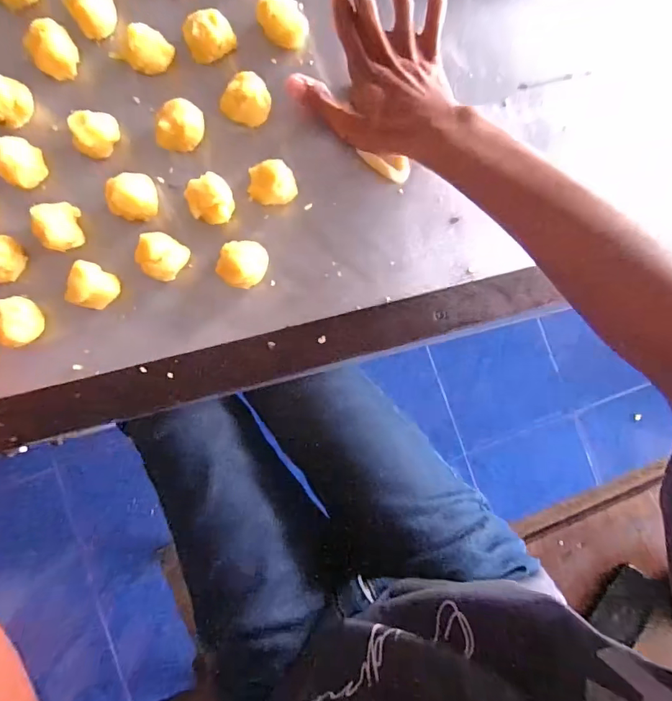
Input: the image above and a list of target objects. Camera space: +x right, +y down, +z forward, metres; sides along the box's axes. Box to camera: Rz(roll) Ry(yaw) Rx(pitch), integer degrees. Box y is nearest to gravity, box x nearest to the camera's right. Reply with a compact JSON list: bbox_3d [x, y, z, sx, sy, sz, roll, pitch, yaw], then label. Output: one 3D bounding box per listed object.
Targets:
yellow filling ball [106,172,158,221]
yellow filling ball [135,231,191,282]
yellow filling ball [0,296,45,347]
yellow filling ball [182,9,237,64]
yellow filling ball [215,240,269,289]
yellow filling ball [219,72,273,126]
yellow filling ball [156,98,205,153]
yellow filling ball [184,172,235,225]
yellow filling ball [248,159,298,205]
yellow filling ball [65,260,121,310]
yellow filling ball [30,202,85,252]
[{"bbox_3d":[-0.151,-0.116,0.325,0.031,0.030,0.032,0,87,-6],"label":"yellow filling ball"},{"bbox_3d":[-0.129,-0.069,0.324,0.032,0.025,0.031,0,87,-6],"label":"yellow filling ball"},{"bbox_3d":[-0.224,-0.020,0.311,0.028,0.025,0.033,39,84,-3],"label":"yellow filling ball"},{"bbox_3d":[-0.098,-0.244,0.343,0.036,0.024,0.030,-34,91,-7],"label":"yellow filling ball"},{"bbox_3d":[-0.070,-0.066,0.330,0.035,0.023,0.035,0,87,-6],"label":"yellow filling ball"},{"bbox_3d":[-0.068,-0.195,0.343,0.032,0.023,0.034,0,87,-6],"label":"yellow filling ball"},{"bbox_3d":[-0.117,-0.168,0.335,0.030,0.026,0.033,0,87,-6],"label":"yellow filling ball"},{"bbox_3d":[-0.094,-0.112,0.330,0.033,0.029,0.034,0,87,-6],"label":"yellow filling ball"},{"bbox_3d":[-0.049,-0.128,0.340,0.036,0.021,0.032,-2,87,-6],"label":"yellow filling ball"},{"bbox_3d":[-0.173,-0.046,0.317,0.029,0.024,0.030,0,87,-6],"label":"yellow filling ball"},{"bbox_3d":[-0.200,-0.089,0.316,0.026,0.020,0.031,-8,87,-6],"label":"yellow filling ball"}]

